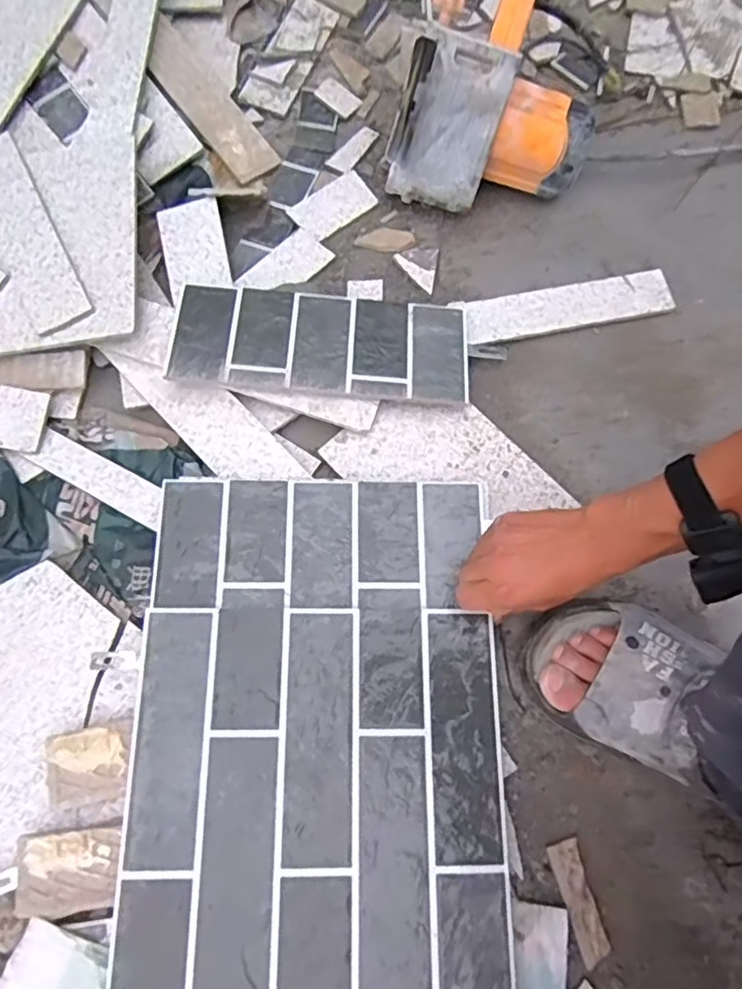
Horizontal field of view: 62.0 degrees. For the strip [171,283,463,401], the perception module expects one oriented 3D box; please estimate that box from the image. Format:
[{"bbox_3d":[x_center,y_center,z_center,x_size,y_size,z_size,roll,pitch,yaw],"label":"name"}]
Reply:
[{"bbox_3d":[-0.049,-0.163,0.646,0.297,0.009,0.126,5,67,-4],"label":"strip"}]

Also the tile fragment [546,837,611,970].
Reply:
[{"bbox_3d":[0.175,0.341,0.518,0.026,0.009,0.088,-13,75,-5],"label":"tile fragment"}]

